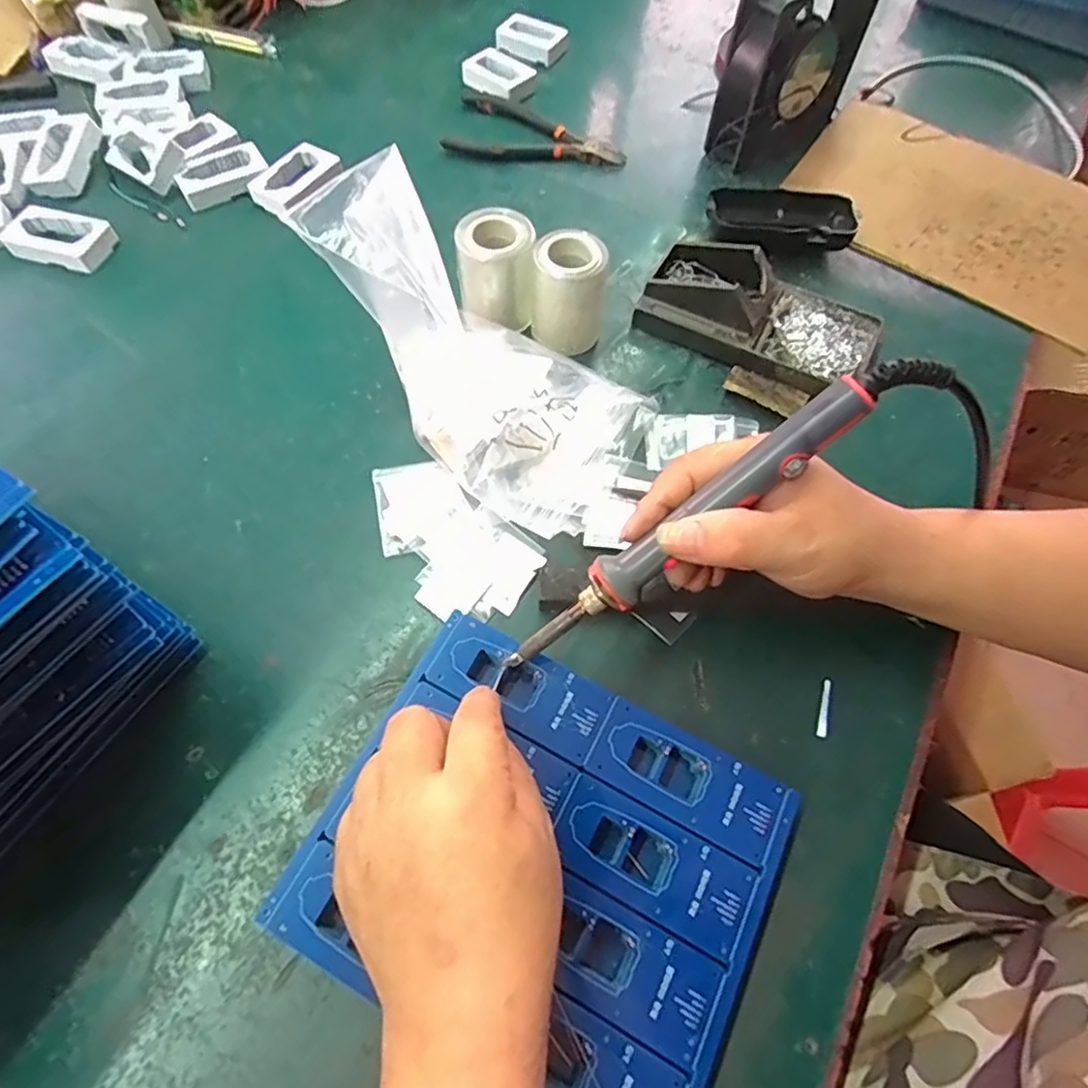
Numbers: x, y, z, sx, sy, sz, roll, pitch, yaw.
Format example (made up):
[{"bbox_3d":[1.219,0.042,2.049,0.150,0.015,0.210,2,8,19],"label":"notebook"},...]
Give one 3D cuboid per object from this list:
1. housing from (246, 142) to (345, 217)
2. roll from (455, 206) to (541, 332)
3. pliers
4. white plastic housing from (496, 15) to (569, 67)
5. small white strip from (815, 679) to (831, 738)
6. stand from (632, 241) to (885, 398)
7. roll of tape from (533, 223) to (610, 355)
[{"bbox_3d":[-0.200,-0.296,0.504,0.048,0.013,0.076,31,68,15],"label":"housing"},{"bbox_3d":[-0.030,-0.184,0.424,0.051,0.066,0.041,2,64,2],"label":"roll"},{"bbox_3d":[-0.005,-0.362,0.550,0.156,0.013,0.088,12,64,7],"label":"pliers"},{"bbox_3d":[-0.012,-0.495,0.610,0.067,0.014,0.050,26,67,13],"label":"white plastic housing"},{"bbox_3d":[0.150,0.087,0.332,0.005,0.004,0.031,12,64,7],"label":"small white strip"},{"bbox_3d":[0.153,-0.165,0.436,0.158,0.039,0.085,26,67,13],"label":"stand"},{"bbox_3d":[0.016,-0.168,0.418,0.046,0.067,0.041,7,64,4],"label":"roll of tape"}]

